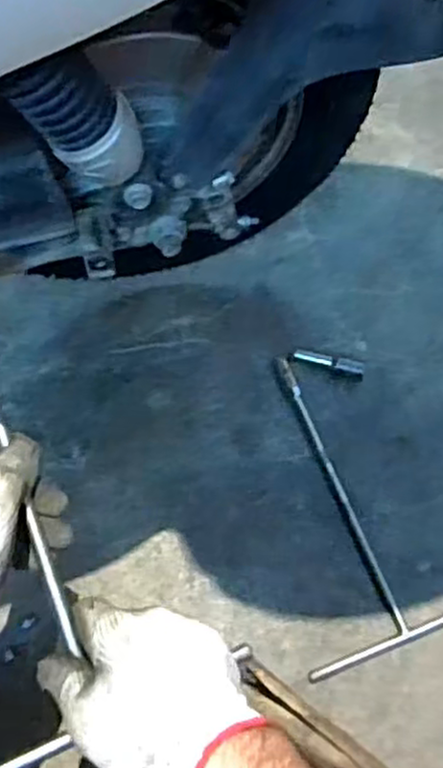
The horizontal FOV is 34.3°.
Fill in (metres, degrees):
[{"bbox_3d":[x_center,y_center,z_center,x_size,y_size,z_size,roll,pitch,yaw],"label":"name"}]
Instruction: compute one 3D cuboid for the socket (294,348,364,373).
[{"bbox_3d":[0.114,-0.024,0.761,0.074,0.012,0.015,15,65,19],"label":"socket"}]

